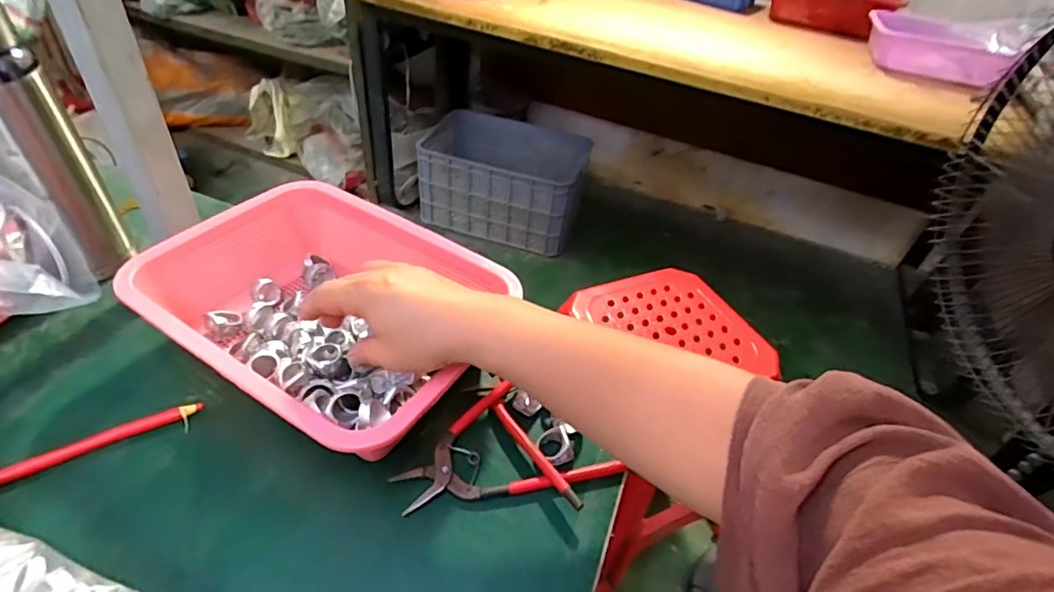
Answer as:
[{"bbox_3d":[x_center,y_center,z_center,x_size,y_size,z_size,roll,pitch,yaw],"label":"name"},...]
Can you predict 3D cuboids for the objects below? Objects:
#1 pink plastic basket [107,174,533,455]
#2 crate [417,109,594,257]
[{"bbox_3d":[-0.159,0.011,0.420,0.256,0.068,0.191,26,45,20],"label":"pink plastic basket"},{"bbox_3d":[-0.081,-0.382,1.747,0.530,0.325,0.328,10,42,4],"label":"crate"}]

